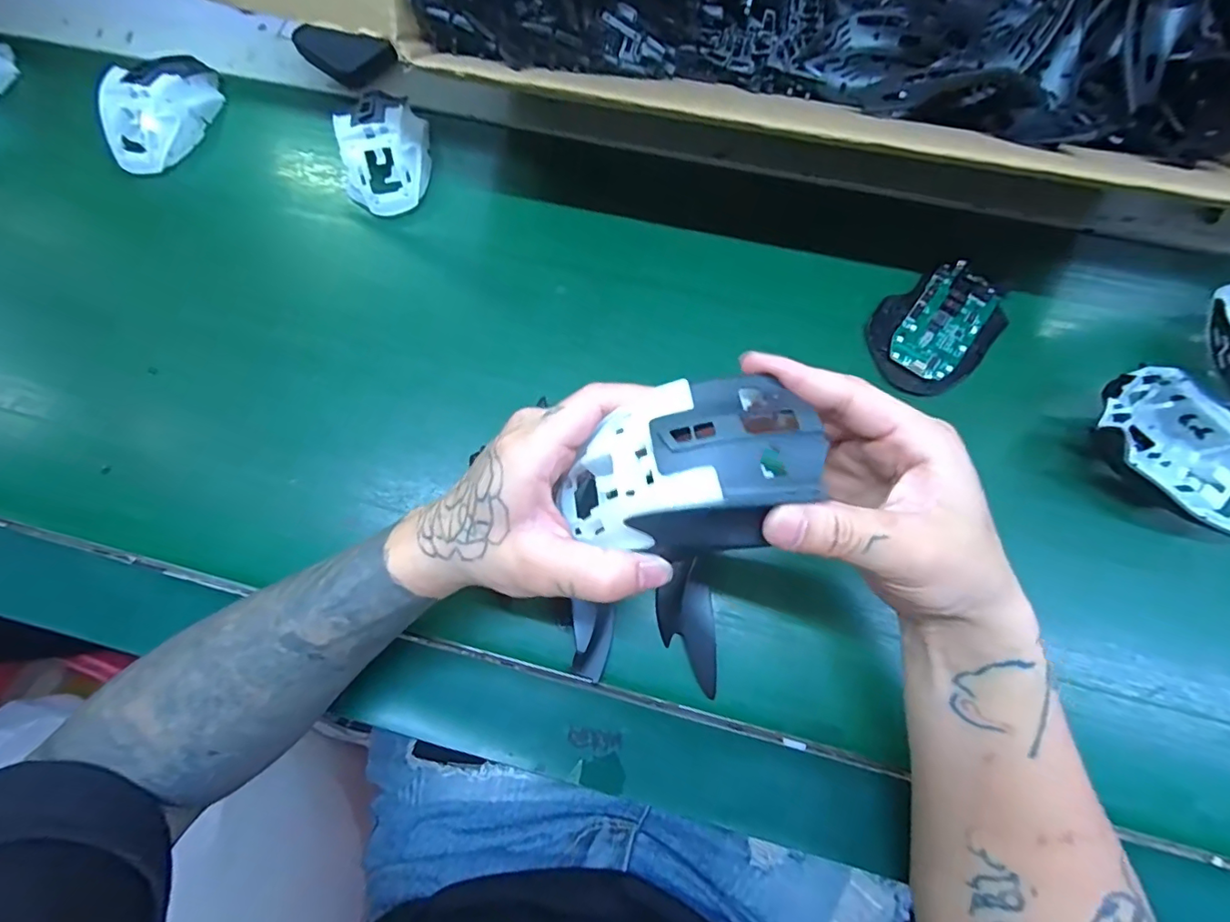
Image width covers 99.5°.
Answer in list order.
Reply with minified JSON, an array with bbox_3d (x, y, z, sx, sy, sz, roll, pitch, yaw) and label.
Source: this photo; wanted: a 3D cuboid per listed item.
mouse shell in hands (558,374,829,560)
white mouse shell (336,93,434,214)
[{"bbox_3d":[0.028,0.004,0.218,0.101,0.044,0.072,-8,74,0],"label":"mouse shell in hands"},{"bbox_3d":[-0.182,-0.249,0.410,0.065,0.036,0.106,-6,74,0],"label":"white mouse shell"}]

